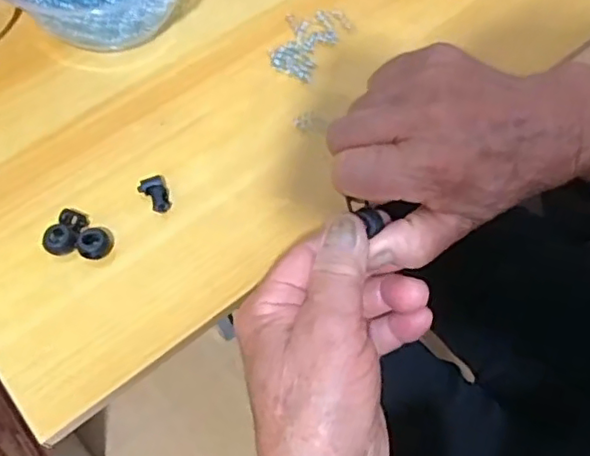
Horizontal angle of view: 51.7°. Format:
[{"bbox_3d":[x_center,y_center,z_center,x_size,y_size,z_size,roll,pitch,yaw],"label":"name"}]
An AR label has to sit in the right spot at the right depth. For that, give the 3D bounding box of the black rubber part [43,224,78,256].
[{"bbox_3d":[-0.131,0.007,0.343,0.017,0.011,0.016,1,64,-3],"label":"black rubber part"}]

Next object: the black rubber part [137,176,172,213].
[{"bbox_3d":[-0.082,-0.019,0.358,0.015,0.010,0.024,-25,68,-14],"label":"black rubber part"}]

